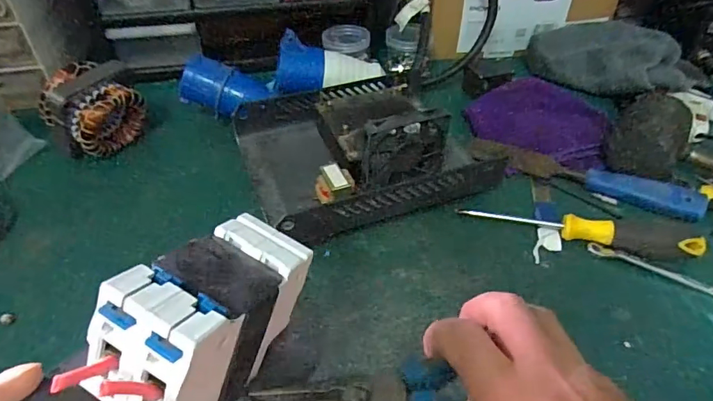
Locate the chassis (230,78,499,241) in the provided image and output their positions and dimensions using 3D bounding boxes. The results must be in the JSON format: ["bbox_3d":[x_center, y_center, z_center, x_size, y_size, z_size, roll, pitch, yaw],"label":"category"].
[{"bbox_3d":[-0.001,-0.075,0.472,0.217,0.084,0.191,-15,45,-16],"label":"chassis"}]

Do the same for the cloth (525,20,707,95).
[{"bbox_3d":[0.339,-0.189,0.628,0.212,0.045,0.115,16,46,17],"label":"cloth"}]

